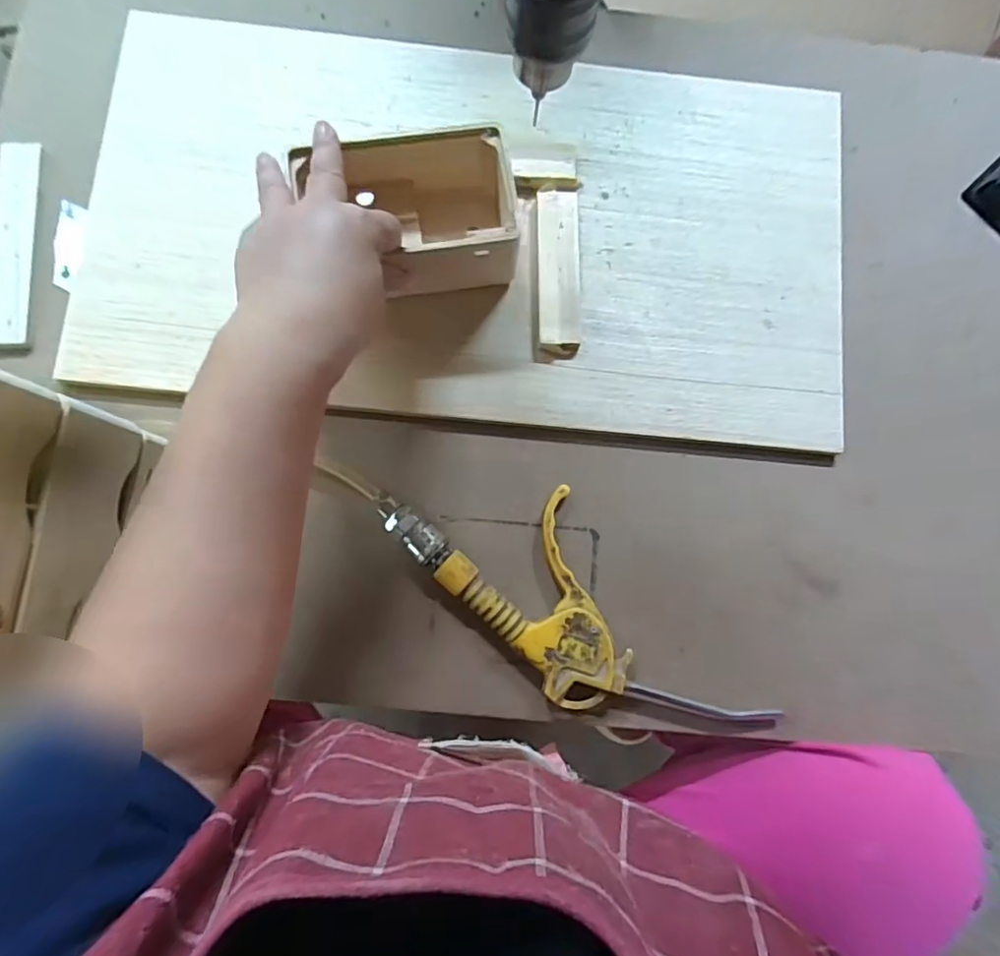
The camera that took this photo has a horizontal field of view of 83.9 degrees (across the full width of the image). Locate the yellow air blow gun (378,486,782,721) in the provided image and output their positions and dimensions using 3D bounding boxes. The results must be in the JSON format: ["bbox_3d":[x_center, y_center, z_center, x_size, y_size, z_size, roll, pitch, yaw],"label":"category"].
[{"bbox_3d":[0.046,0.081,0.330,0.089,0.017,0.238,-44,86,-8],"label":"yellow air blow gun"}]

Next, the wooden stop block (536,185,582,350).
[{"bbox_3d":[0.038,-0.134,0.360,0.027,0.011,0.106,0,82,-3],"label":"wooden stop block"}]

